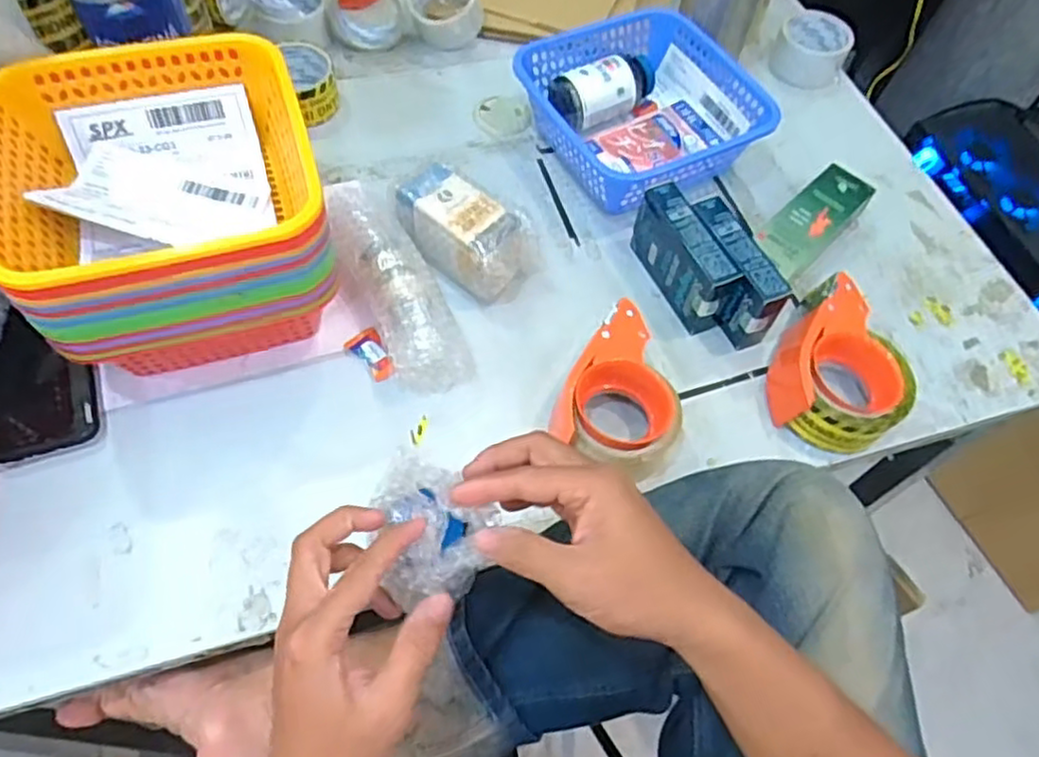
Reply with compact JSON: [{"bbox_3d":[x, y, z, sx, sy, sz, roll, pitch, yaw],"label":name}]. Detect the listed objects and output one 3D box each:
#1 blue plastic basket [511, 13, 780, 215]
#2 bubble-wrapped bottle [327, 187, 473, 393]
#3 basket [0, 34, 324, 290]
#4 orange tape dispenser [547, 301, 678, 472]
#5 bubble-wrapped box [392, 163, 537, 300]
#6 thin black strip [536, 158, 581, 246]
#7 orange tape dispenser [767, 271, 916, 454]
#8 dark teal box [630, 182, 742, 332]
[{"bbox_3d":[0.124,-0.298,0.777,0.214,0.080,0.229,-25,65,-18],"label":"blue plastic basket"},{"bbox_3d":[-0.113,-0.087,0.651,0.071,0.060,0.212,-23,64,-16],"label":"bubble-wrapped bottle"},{"bbox_3d":[-0.284,-0.166,0.556,0.223,0.078,0.206,-19,63,-15],"label":"basket"},{"bbox_3d":[0.090,0.017,0.600,0.093,0.063,0.133,27,61,11],"label":"orange tape dispenser"},{"bbox_3d":[-0.056,-0.141,0.683,0.136,0.068,0.071,35,63,15],"label":"bubble-wrapped box"},{"bbox_3d":[0.041,-0.191,0.755,0.009,0.004,0.126,-13,61,-11],"label":"thin black strip"},{"bbox_3d":[0.288,-0.009,0.627,0.109,0.065,0.135,32,63,14],"label":"orange tape dispenser"},{"bbox_3d":[0.154,-0.116,0.669,0.032,0.085,0.125,-20,63,-15],"label":"dark teal box"}]

